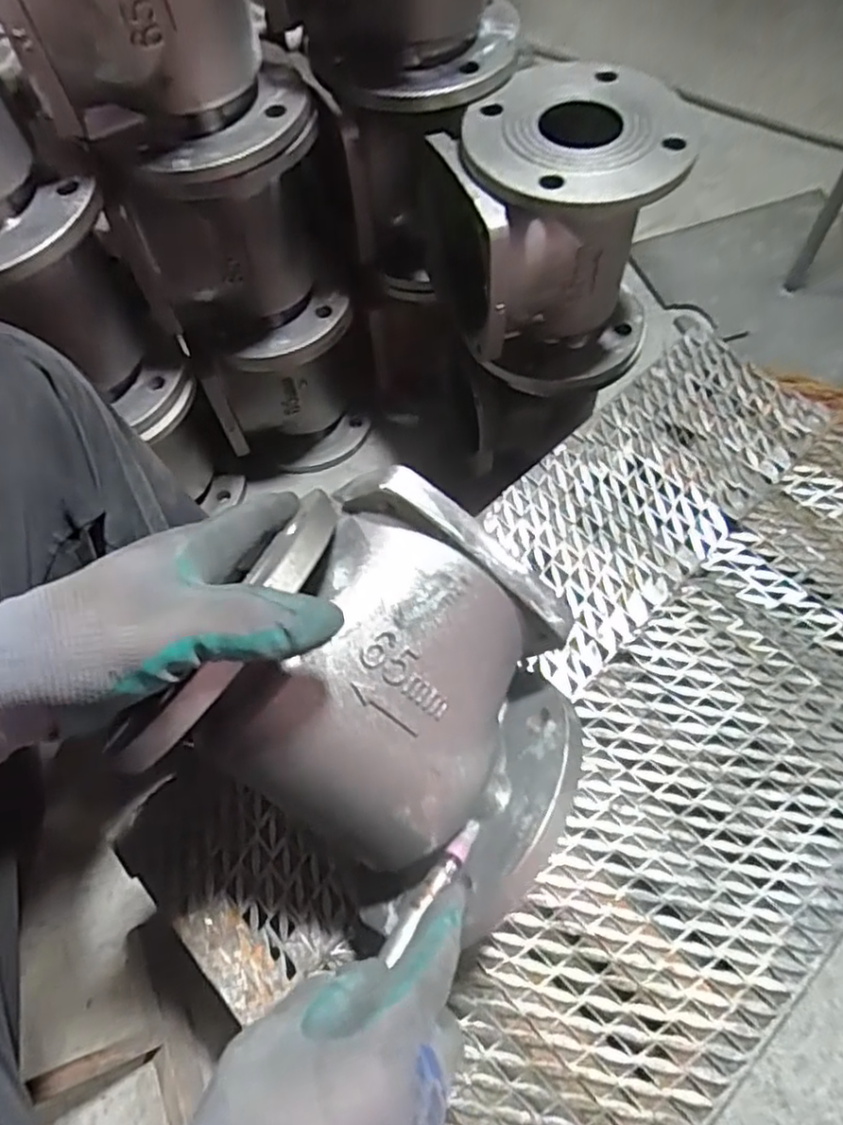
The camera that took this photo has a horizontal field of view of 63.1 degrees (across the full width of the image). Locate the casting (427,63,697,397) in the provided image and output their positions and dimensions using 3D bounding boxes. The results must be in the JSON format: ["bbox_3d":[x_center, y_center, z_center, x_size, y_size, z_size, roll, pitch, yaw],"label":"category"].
[{"bbox_3d":[0.120,-0.303,0.633,0.181,0.199,0.198,-15,63,-4],"label":"casting"}]

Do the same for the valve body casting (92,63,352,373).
[{"bbox_3d":[-0.177,-0.335,0.676,0.194,0.223,0.179,-11,63,-2],"label":"valve body casting"}]

